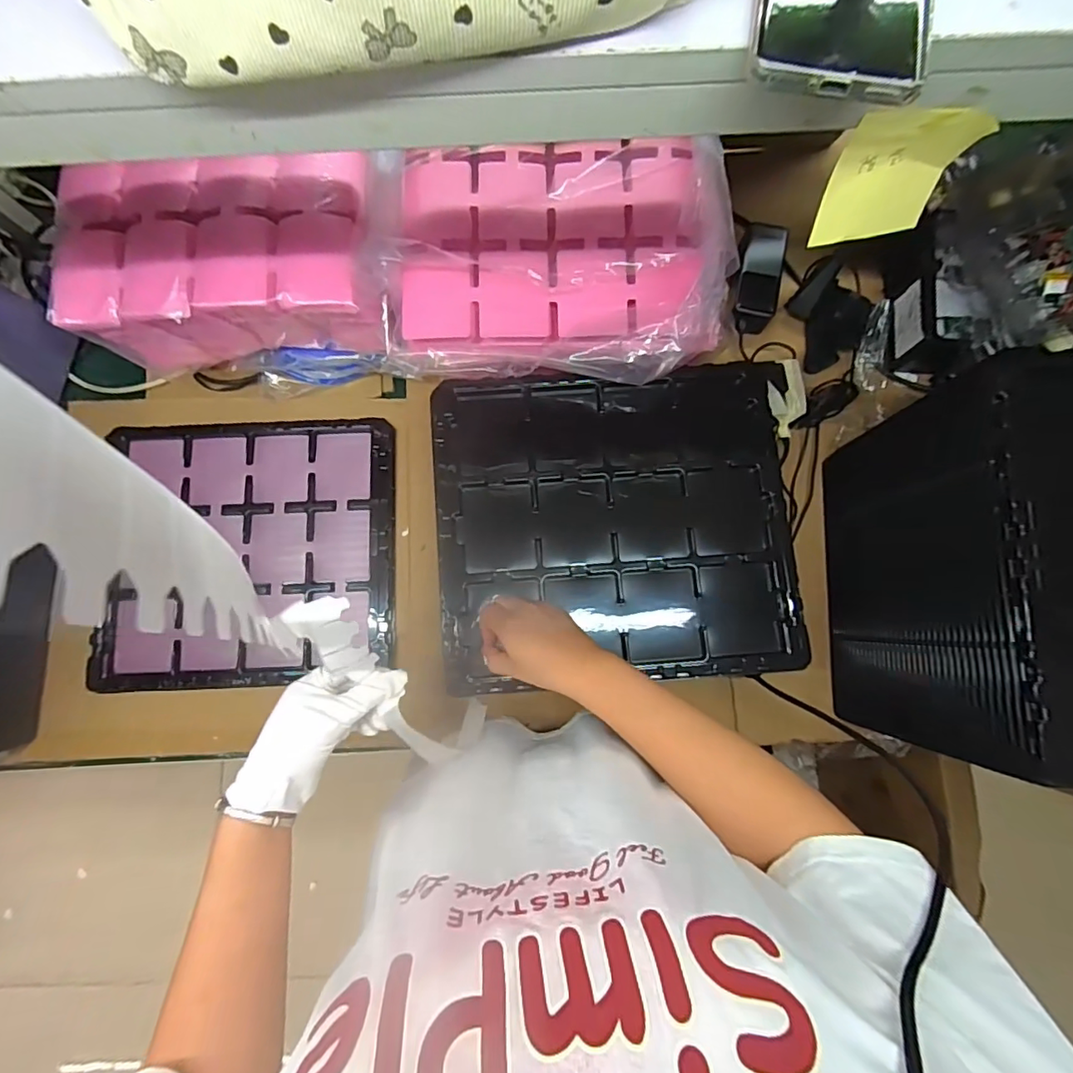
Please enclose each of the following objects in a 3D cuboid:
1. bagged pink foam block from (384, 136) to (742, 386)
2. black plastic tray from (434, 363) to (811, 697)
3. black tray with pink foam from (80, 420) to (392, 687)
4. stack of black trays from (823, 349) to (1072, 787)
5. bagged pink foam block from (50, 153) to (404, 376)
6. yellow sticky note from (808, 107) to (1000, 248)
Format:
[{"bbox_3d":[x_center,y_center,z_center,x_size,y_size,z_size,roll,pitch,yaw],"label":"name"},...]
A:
[{"bbox_3d":[0.026,-0.299,0.555,0.359,0.085,0.244,5,82,1],"label":"bagged pink foam block"},{"bbox_3d":[0.083,-0.016,0.557,0.369,0.021,0.328,-4,82,-1],"label":"black plastic tray"},{"bbox_3d":[-0.363,0.018,0.670,0.360,0.026,0.333,-2,82,0],"label":"black tray with pink foam"},{"bbox_3d":[0.537,0.034,0.513,0.347,0.266,0.336,2,82,0],"label":"stack of black trays"},{"bbox_3d":[-0.325,-0.290,0.583,0.349,0.157,0.168,-1,82,0],"label":"bagged pink foam block"},{"bbox_3d":[0.212,-0.216,0.313,0.072,0.069,0.029,-11,82,-2],"label":"yellow sticky note"}]

